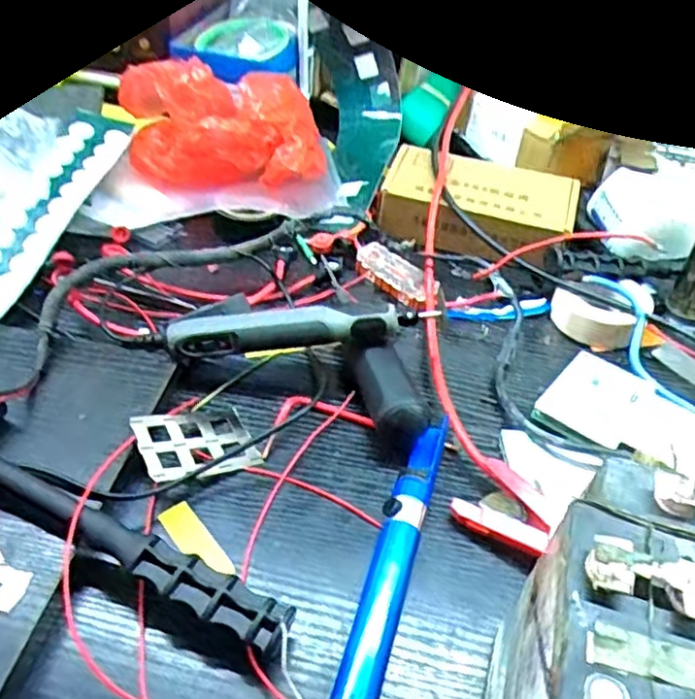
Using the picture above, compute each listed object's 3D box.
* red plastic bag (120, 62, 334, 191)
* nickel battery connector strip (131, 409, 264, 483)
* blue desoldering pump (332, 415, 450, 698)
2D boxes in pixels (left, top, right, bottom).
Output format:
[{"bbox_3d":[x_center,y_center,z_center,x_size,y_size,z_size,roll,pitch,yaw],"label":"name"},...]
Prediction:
[{"bbox_3d":[-0.102,-0.173,0.549,0.163,0.100,0.092,4,41,-2],"label":"red plastic bag"},{"bbox_3d":[-0.083,0.050,0.372,0.063,0.011,0.045,-3,43,-39],"label":"nickel battery connector strip"},{"bbox_3d":[0.022,0.103,0.324,0.019,0.020,0.182,12,44,13],"label":"blue desoldering pump"}]

